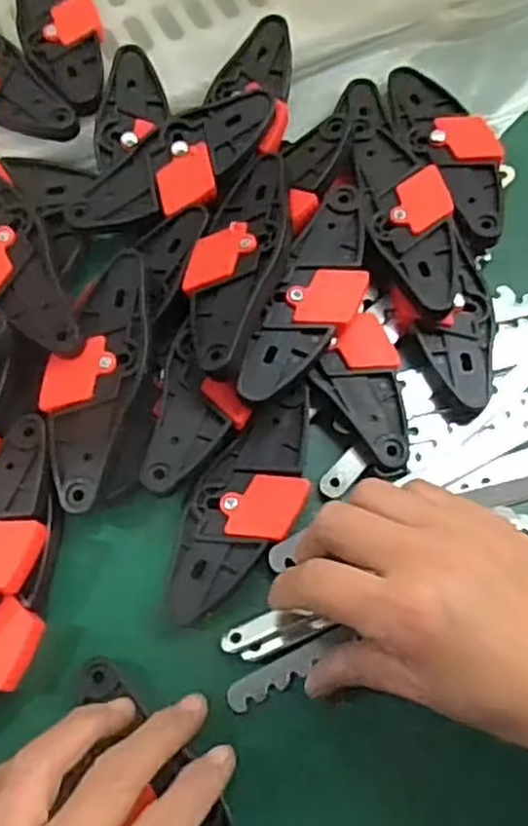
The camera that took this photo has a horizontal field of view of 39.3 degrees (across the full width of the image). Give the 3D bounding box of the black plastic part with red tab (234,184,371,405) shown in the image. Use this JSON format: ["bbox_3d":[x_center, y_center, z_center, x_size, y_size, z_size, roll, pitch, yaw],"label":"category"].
[{"bbox_3d":[0.026,-0.055,0.366,0.040,0.021,0.120,21,72,6],"label":"black plastic part with red tab"}]

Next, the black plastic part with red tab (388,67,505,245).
[{"bbox_3d":[0.106,-0.148,0.413,0.046,0.011,0.122,-20,72,-7],"label":"black plastic part with red tab"}]

